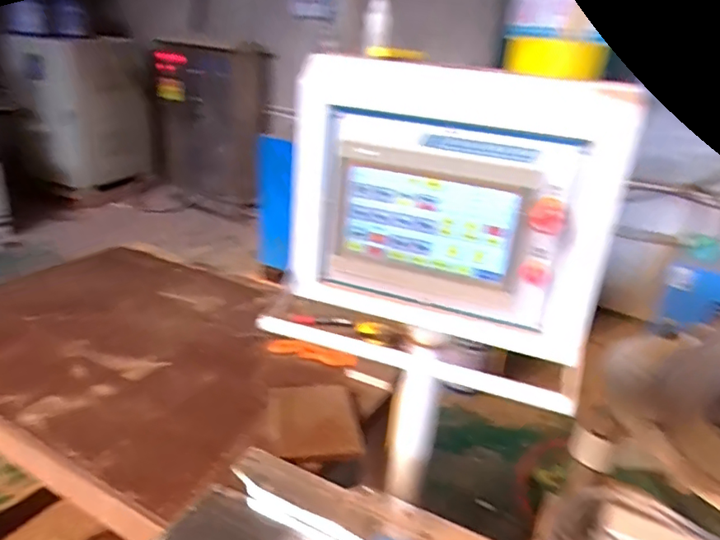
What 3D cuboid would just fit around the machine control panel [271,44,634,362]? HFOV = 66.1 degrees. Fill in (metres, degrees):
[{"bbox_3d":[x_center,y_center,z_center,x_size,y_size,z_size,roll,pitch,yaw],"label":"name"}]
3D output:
[{"bbox_3d":[0.086,-0.093,0.782,0.485,0.360,0.108,15,26,22],"label":"machine control panel"}]

